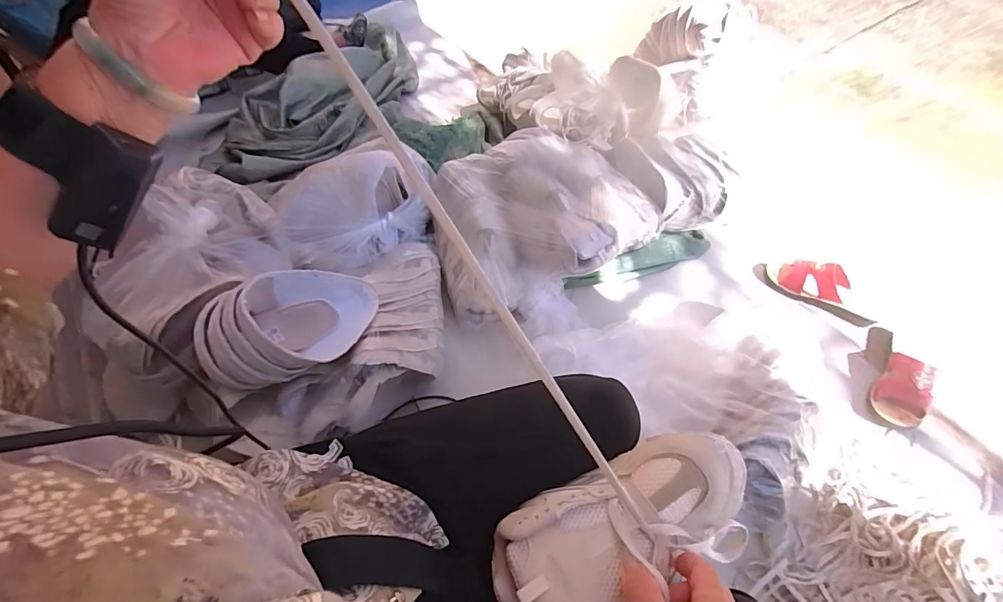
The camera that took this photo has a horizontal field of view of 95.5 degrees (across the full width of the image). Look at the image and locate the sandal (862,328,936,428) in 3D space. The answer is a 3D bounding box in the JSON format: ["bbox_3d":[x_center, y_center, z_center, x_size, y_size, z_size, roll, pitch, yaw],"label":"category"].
[{"bbox_3d":[0.744,0.128,0.860,0.076,0.069,0.217,13,60,14],"label":"sandal"}]

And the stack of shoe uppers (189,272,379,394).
[{"bbox_3d":[-0.328,0.036,0.696,0.251,0.107,0.146,-20,57,-7],"label":"stack of shoe uppers"}]

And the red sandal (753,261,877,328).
[{"bbox_3d":[0.680,-0.031,0.972,0.245,0.073,0.081,33,66,24],"label":"red sandal"}]

